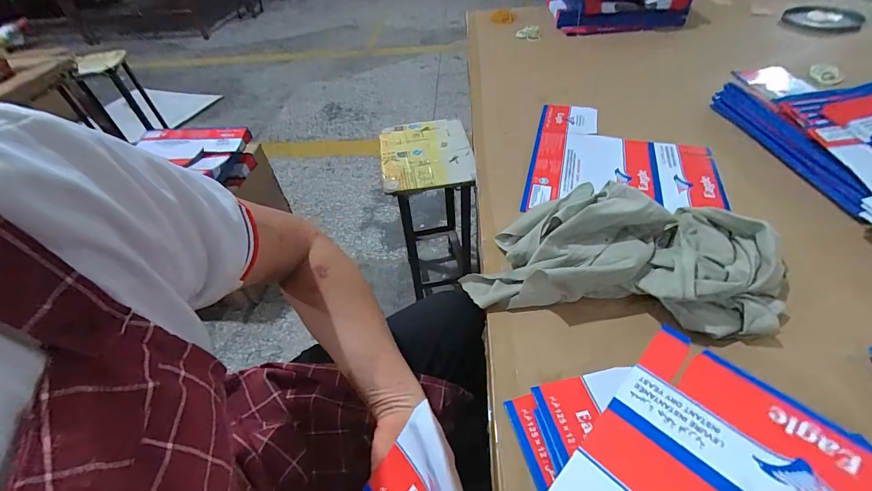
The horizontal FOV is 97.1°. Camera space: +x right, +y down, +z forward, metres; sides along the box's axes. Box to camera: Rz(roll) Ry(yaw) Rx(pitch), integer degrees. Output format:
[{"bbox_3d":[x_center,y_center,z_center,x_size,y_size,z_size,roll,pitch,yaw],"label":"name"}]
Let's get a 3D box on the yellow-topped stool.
[{"bbox_3d":[-0.013,-0.061,1.189,0.229,0.549,0.297,-8,45,-2],"label":"yellow-topped stool"}]

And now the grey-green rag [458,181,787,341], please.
[{"bbox_3d":[0.223,0.001,0.463,0.352,0.082,0.174,6,47,12],"label":"grey-green rag"}]

